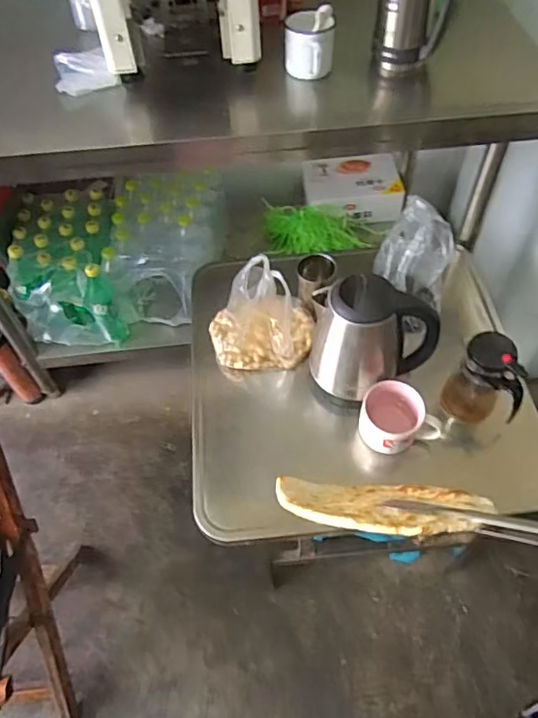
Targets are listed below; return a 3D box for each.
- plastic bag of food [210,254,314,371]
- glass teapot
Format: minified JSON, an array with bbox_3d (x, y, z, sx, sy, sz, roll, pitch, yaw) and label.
[{"bbox_3d":[-0.015,-0.084,0.955,0.183,0.208,0.130,2,56,2],"label":"plastic bag of food"},{"bbox_3d":[0.352,0.048,0.901,0.076,0.175,0.106,-12,57,-6],"label":"glass teapot"}]

